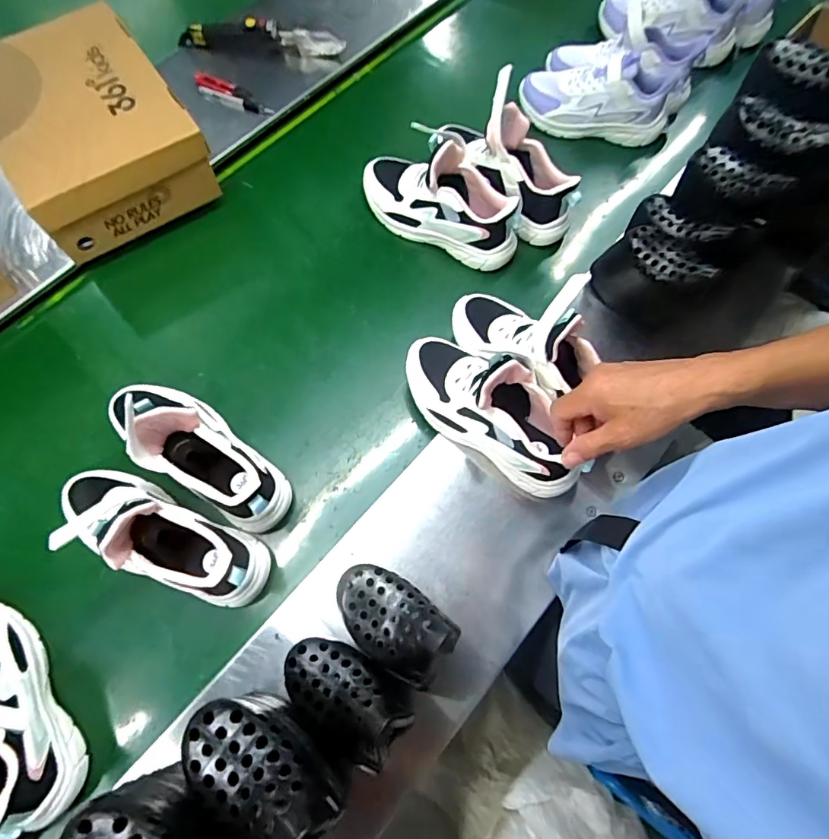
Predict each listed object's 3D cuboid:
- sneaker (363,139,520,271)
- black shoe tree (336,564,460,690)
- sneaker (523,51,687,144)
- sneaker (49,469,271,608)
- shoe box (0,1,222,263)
[{"bbox_3d":[0.044,-0.342,0.749,0.257,0.143,0.110,27,72,7],"label":"sneaker"},{"bbox_3d":[-0.025,0.186,0.470,0.114,0.046,0.074,34,73,9],"label":"black shoe tree"},{"bbox_3d":[0.319,-0.555,0.855,0.265,0.115,0.096,9,71,1],"label":"sneaker"},{"bbox_3d":[-0.293,0.123,0.554,0.256,0.140,0.083,25,72,6],"label":"sneaker"},{"bbox_3d":[-0.467,-0.417,0.729,0.240,0.120,0.290,-34,75,-12],"label":"shoe box"}]

